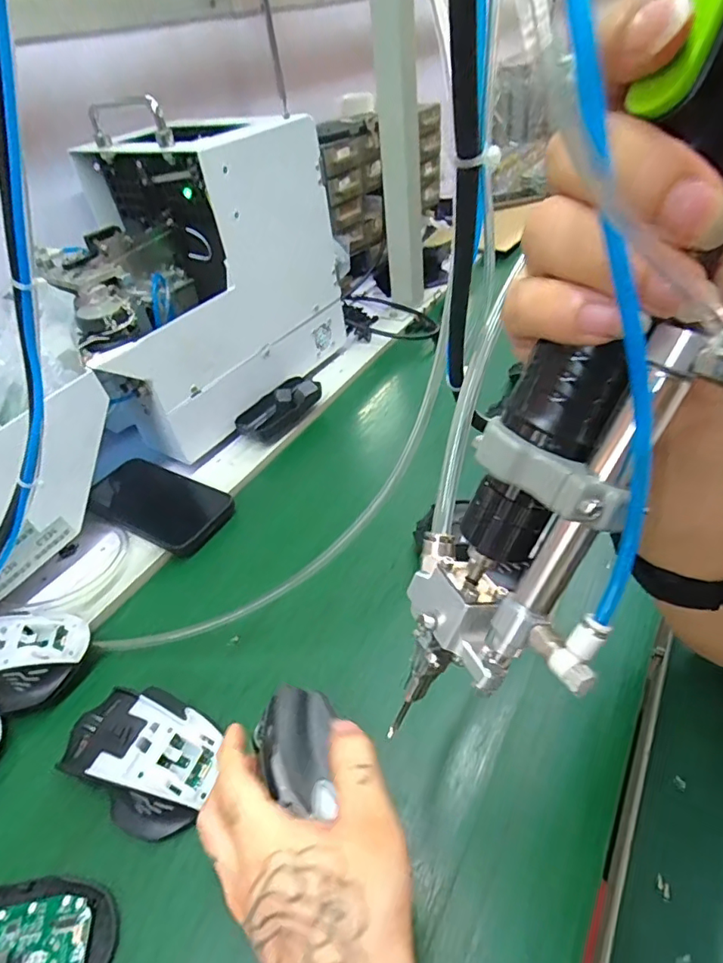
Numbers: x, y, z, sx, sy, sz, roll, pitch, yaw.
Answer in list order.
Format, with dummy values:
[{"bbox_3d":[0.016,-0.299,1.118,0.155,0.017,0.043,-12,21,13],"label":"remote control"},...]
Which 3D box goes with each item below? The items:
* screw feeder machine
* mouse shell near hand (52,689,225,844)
[{"bbox_3d":[-0.194,-0.226,0.590,0.218,0.267,0.321,24,49,36],"label":"screw feeder machine"},{"bbox_3d":[-0.141,0.178,0.341,0.105,0.038,0.075,17,47,23],"label":"mouse shell near hand"}]

